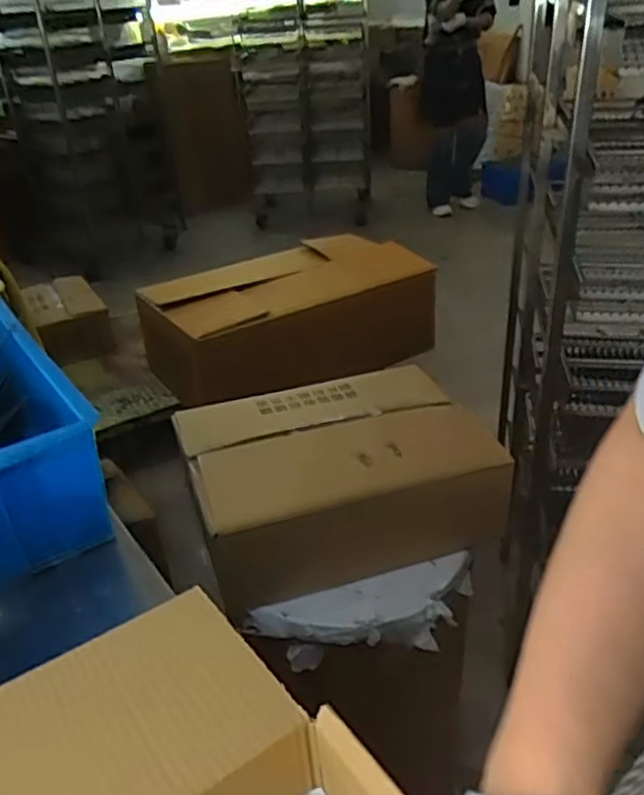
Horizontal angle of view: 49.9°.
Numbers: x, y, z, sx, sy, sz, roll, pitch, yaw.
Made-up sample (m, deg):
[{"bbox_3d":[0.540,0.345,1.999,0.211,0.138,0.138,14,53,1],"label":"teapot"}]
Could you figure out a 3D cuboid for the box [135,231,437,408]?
[{"bbox_3d":[-0.080,-0.176,1.555,0.629,0.211,0.320,-18,34,-22],"label":"box"}]

